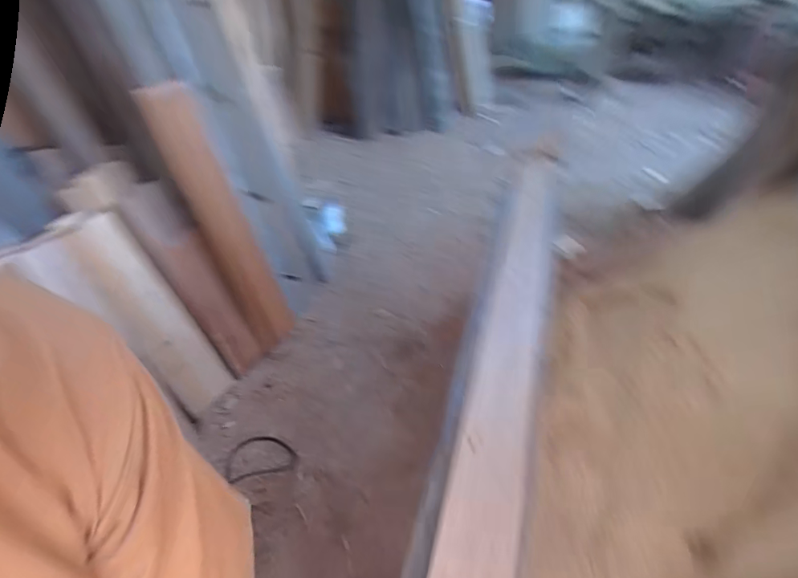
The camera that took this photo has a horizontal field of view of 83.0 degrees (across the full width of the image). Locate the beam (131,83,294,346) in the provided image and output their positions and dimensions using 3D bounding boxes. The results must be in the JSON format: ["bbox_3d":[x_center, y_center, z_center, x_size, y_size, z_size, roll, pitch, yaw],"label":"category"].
[{"bbox_3d":[-0.593,-0.204,1.580,0.168,0.972,0.099,-24,35,-13],"label":"beam"}]

